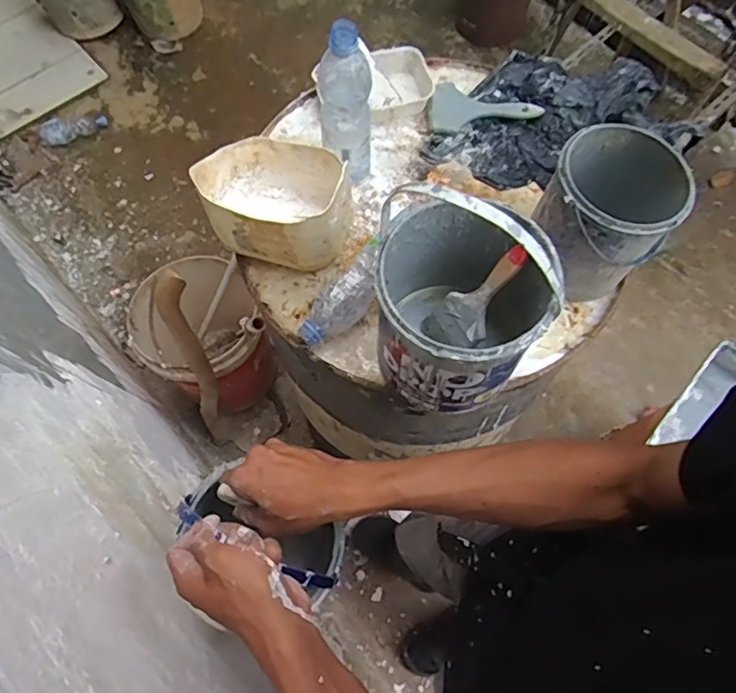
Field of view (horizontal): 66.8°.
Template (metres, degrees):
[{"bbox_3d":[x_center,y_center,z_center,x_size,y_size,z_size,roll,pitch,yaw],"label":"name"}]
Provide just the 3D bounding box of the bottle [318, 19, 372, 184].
[{"bbox_3d":[-0.027,-0.290,0.724,0.065,0.241,0.054,-4,69,0],"label":"bottle"}]

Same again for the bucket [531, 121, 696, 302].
[{"bbox_3d":[0.295,-0.167,0.692,0.146,0.152,0.155,0,69,1],"label":"bucket"}]

